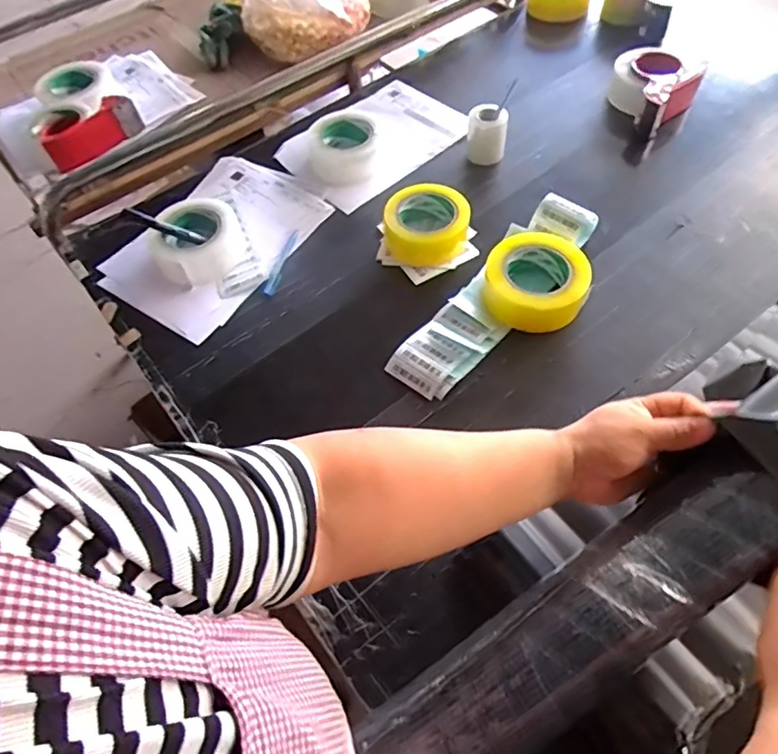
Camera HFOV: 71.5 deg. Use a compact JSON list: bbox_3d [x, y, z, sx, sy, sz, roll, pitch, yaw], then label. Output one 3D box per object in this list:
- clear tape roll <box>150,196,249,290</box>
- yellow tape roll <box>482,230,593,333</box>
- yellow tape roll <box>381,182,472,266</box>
[{"bbox_3d":[-0.276,-0.196,0.775,0.133,0.050,0.126,-13,58,-3],"label":"clear tape roll"},{"bbox_3d":[0.185,-0.124,0.685,0.124,0.053,0.130,5,58,8],"label":"yellow tape roll"},{"bbox_3d":[0.054,-0.211,0.751,0.110,0.058,0.110,-2,58,3],"label":"yellow tape roll"}]

